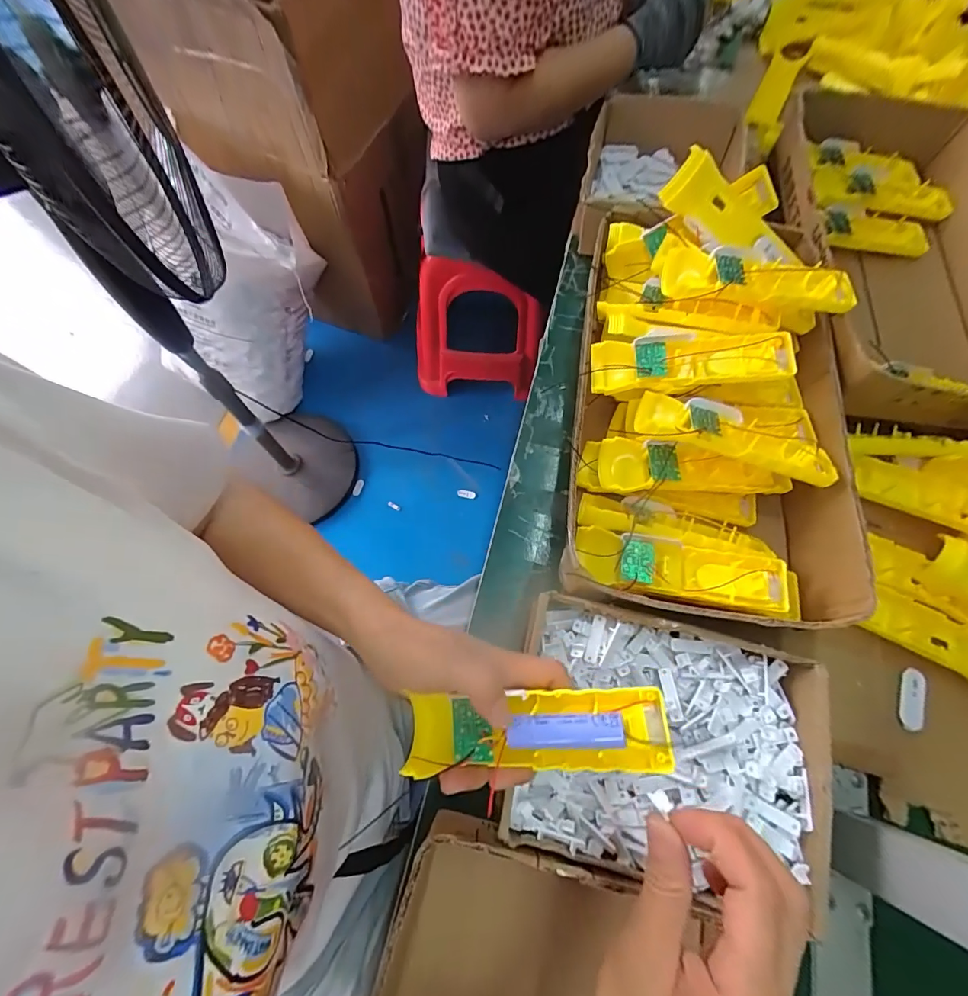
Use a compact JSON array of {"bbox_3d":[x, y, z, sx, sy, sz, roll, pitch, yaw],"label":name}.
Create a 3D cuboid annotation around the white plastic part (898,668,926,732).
[{"bbox_3d":[0.365,0.171,0.366,0.020,0.006,0.051,20,70,8],"label":"white plastic part"}]

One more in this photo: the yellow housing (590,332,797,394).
[{"bbox_3d":[0.182,-0.123,0.385,0.167,0.043,0.053,3,68,1],"label":"yellow housing"}]

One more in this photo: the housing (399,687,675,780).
[{"bbox_3d":[0.027,0.139,0.255,0.153,0.025,0.042,-9,68,12],"label":"housing"}]

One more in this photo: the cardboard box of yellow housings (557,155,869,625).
[{"bbox_3d":[0.207,-0.096,0.405,0.218,0.144,0.404,10,68,4],"label":"cardboard box of yellow housings"}]

